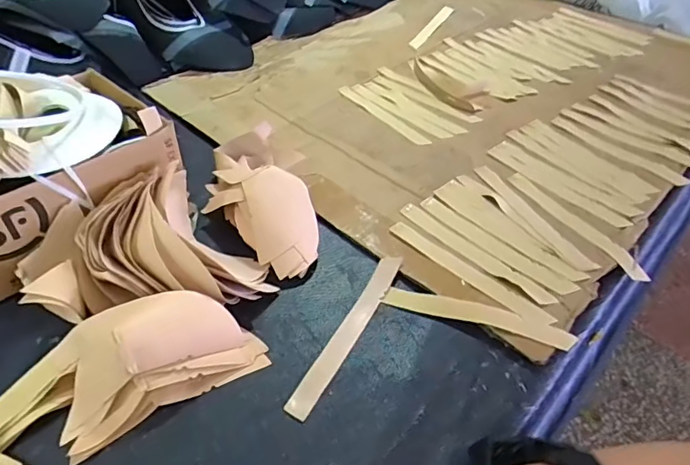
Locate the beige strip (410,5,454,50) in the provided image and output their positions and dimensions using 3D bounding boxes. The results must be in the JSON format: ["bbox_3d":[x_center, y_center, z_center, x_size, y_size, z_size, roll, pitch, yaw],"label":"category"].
[{"bbox_3d":[0.154,-0.364,0.881,0.021,0.005,0.178,23,50,18],"label":"beige strip"}]

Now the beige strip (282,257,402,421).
[{"bbox_3d":[0.004,0.085,0.439,0.022,0.005,0.178,19,49,23],"label":"beige strip"}]

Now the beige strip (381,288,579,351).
[{"bbox_3d":[0.117,0.075,0.443,0.163,0.013,0.022,14,46,12],"label":"beige strip"}]

